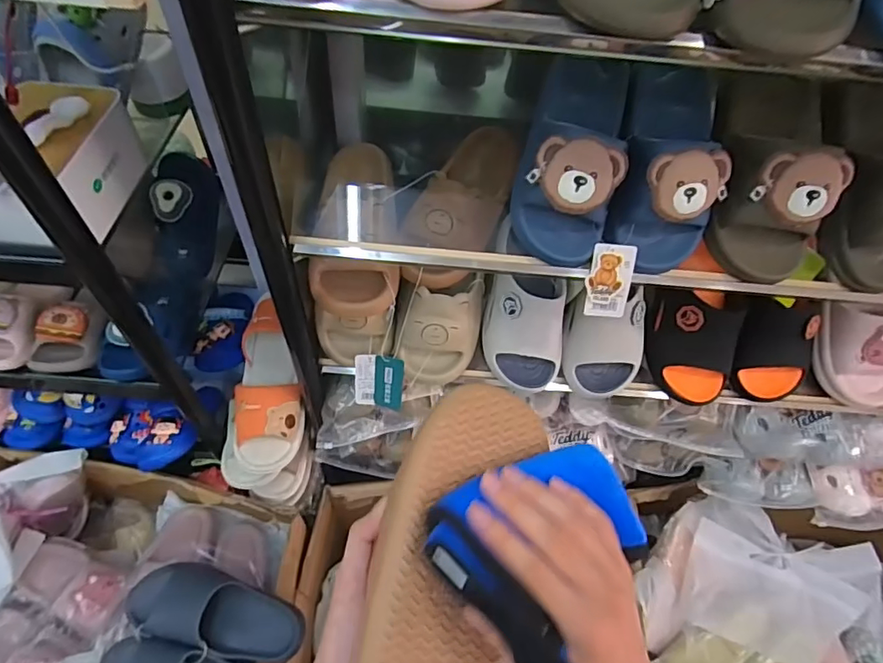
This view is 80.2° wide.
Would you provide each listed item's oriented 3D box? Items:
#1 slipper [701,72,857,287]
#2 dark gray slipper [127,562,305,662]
[{"bbox_3d":[0.359,-0.175,0.566,0.103,0.101,0.217,4,83,-2],"label":"slipper"},{"bbox_3d":[-0.344,0.445,0.827,0.265,0.098,0.103,29,53,-17],"label":"dark gray slipper"}]

